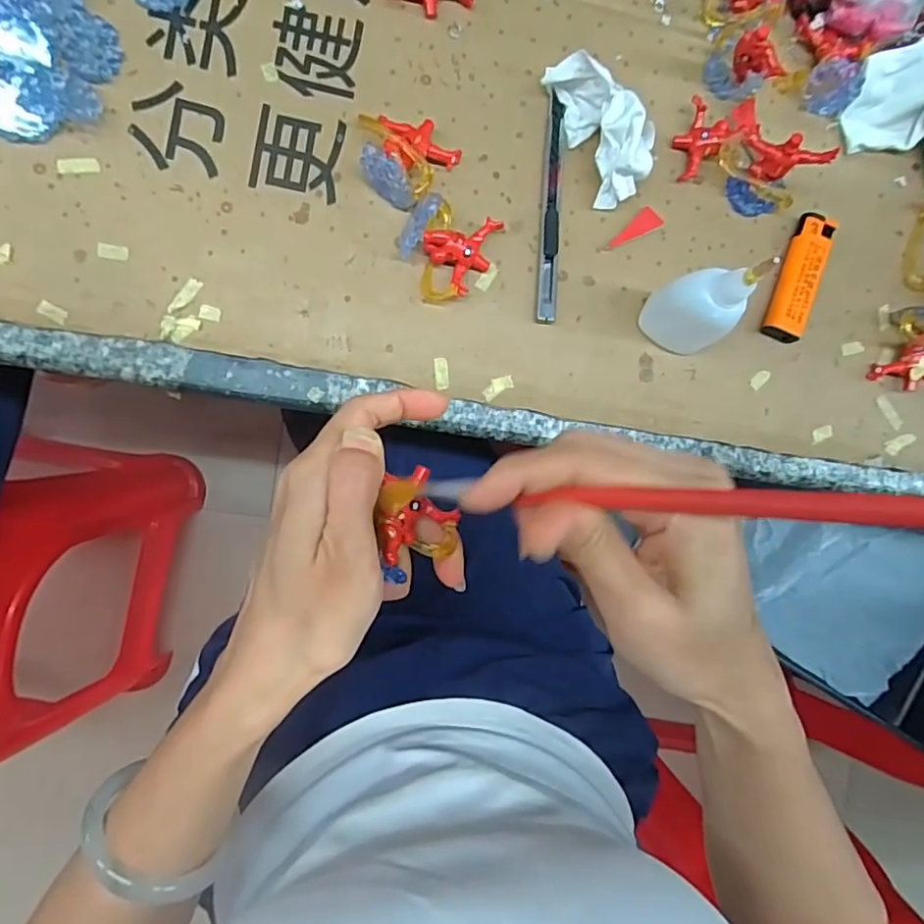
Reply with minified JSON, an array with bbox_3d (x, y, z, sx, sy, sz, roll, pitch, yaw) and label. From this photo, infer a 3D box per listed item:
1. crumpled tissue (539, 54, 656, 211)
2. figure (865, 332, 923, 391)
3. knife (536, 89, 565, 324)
[{"bbox_3d":[0.087,-0.198,0.339,0.042,0.041,0.083,-26,93,-6],"label":"crumpled tissue"},{"bbox_3d":[0.289,-0.063,0.373,0.049,0.017,0.034,-15,92,-7],"label":"figure"},{"bbox_3d":[0.055,-0.153,0.354,0.012,0.008,0.138,4,89,-7],"label":"knife"}]

